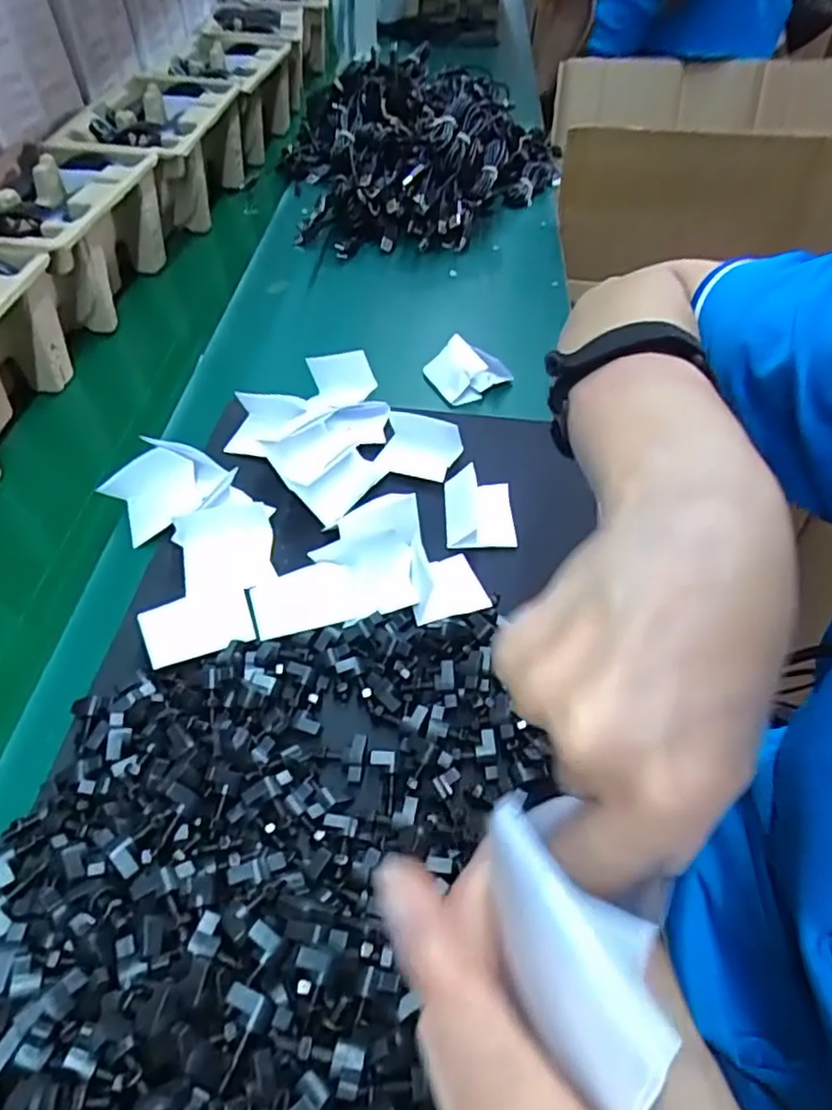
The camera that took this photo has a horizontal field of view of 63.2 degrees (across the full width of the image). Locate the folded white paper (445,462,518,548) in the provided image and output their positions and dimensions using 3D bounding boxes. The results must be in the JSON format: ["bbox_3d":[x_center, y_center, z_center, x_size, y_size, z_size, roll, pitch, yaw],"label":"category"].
[{"bbox_3d":[0.045,-0.033,0.486,0.049,0.025,0.058,0,48,-3],"label":"folded white paper"}]

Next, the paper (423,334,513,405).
[{"bbox_3d":[0.047,-0.169,0.605,0.062,0.030,0.054,-23,54,-22],"label":"paper"}]

